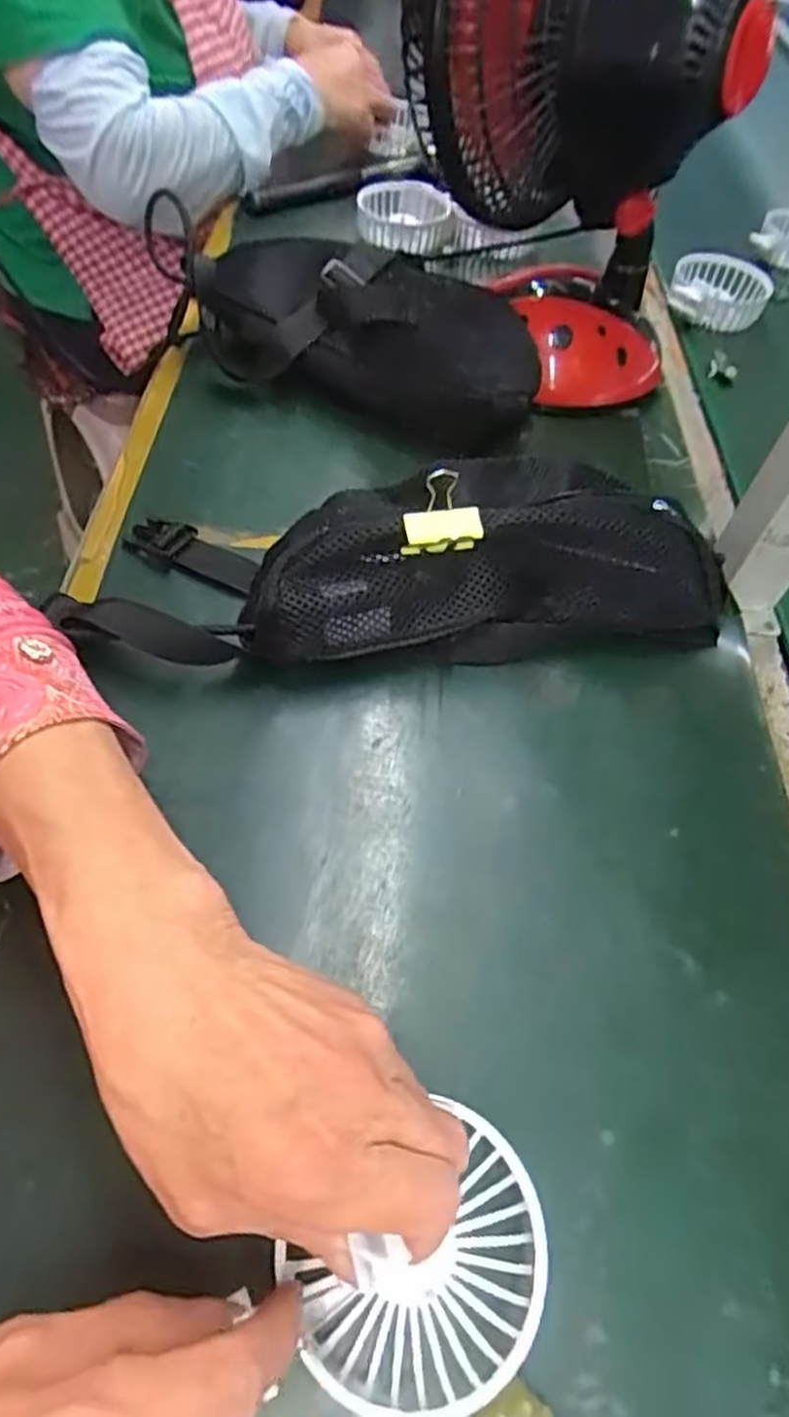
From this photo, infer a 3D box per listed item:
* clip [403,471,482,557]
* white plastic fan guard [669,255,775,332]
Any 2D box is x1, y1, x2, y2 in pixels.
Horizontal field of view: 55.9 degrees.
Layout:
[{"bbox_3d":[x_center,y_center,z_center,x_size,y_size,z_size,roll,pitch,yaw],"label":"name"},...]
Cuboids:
[{"bbox_3d":[0.025,-0.097,0.395,0.040,0.057,0.017,1,53,-6],"label":"clip"},{"bbox_3d":[0.301,-0.386,0.692,0.086,0.036,0.093,19,56,8],"label":"white plastic fan guard"}]

